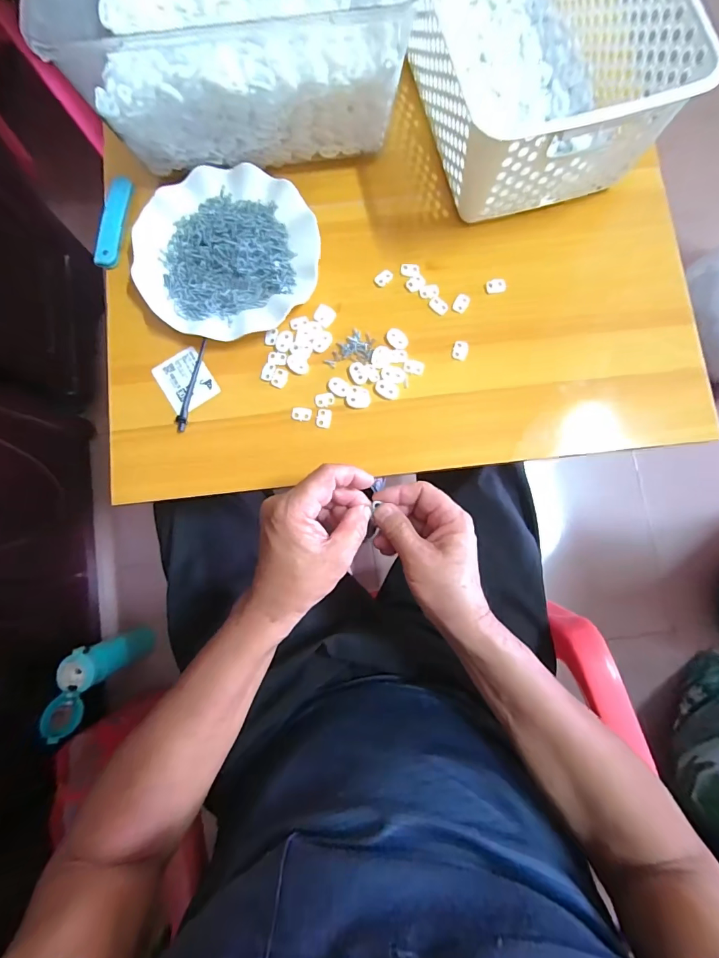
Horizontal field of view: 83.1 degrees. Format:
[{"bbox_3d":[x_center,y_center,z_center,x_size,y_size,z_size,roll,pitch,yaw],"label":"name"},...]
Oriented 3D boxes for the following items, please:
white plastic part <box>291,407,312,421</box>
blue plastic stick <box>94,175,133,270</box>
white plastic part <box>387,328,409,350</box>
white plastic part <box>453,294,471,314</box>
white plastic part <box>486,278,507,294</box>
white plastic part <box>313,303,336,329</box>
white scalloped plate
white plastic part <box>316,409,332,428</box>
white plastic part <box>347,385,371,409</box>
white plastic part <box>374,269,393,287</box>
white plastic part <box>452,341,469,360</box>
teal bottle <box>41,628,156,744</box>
[{"bbox_3d":[-0.058,-0.065,0.404,0.020,0.004,0.013,4,82,1],"label":"white plastic part"},{"bbox_3d":[-0.260,-0.273,0.430,0.022,0.012,0.103,10,82,2],"label":"blue plastic stick"},{"bbox_3d":[0.038,-0.143,0.412,0.017,0.004,0.024,-45,84,-5],"label":"white plastic part"},{"bbox_3d":[0.105,-0.181,0.417,0.015,0.004,0.020,25,83,4],"label":"white plastic part"},{"bbox_3d":[0.142,-0.200,0.419,0.020,0.004,0.016,-2,82,0],"label":"white plastic part"},{"bbox_3d":[-0.036,-0.169,0.418,0.022,0.004,0.022,30,83,4],"label":"white plastic part"},{"bbox_3d":[-0.133,-0.231,0.417,0.179,0.024,0.178,0,82,0],"label":"white scalloped plate"},{"bbox_3d":[-0.035,-0.061,0.404,0.014,0.004,0.019,10,82,2],"label":"white plastic part"},{"bbox_3d":[0.000,-0.081,0.404,0.023,0.004,0.022,0,82,0],"label":"white plastic part"},{"bbox_3d":[0.025,-0.210,0.422,0.020,0.004,0.014,-44,84,-5],"label":"white plastic part"},{"bbox_3d":[0.102,-0.131,0.410,0.016,0.004,0.020,11,82,2],"label":"white plastic part"},{"bbox_3d":[-0.447,0.342,0.714,0.102,0.197,0.104,-33,83,-4],"label":"teal bottle"}]

